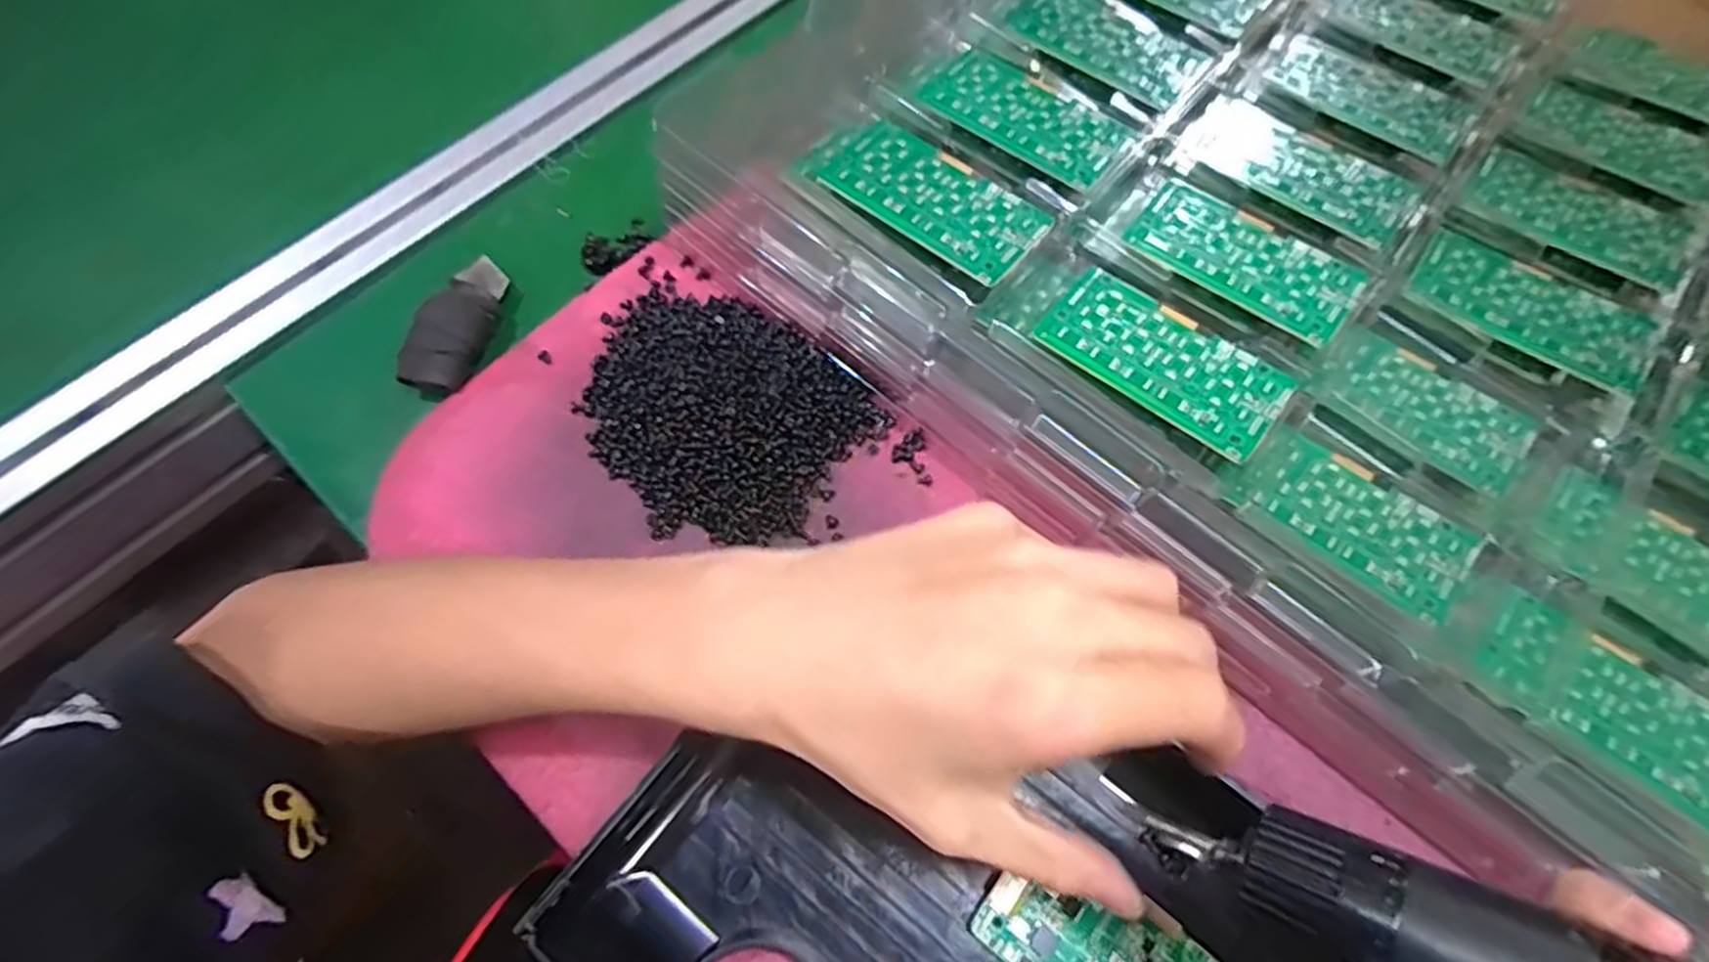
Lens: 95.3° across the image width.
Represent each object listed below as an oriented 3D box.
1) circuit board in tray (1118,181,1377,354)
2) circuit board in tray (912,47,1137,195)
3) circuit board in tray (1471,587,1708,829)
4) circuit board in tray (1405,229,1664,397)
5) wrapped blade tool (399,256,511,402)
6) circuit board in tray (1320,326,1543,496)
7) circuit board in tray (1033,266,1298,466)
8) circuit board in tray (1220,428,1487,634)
[{"bbox_3d":[0.169,-0.097,0.338,0.094,0.004,0.049,34,69,14],"label":"circuit board in tray"},{"bbox_3d":[0.079,-0.170,0.363,0.095,0.004,0.046,38,70,12],"label":"circuit board in tray"},{"bbox_3d":[0.282,0.082,0.285,0.095,0.008,0.048,39,70,12],"label":"circuit board in tray"},{"bbox_3d":[0.296,-0.076,0.340,0.095,0.007,0.047,34,69,11],"label":"circuit board in tray"},{"bbox_3d":[-0.190,-0.075,0.369,0.030,0.016,0.071,8,67,0],"label":"wrapped blade tool"},{"bbox_3d":[0.243,-0.032,0.330,0.080,0.006,0.046,41,71,13],"label":"circuit board in tray"},{"bbox_3d":[0.124,-0.049,0.314,0.094,0.004,0.047,38,70,12],"label":"circuit board in tray"},{"bbox_3d":[0.198,0.015,0.307,0.084,0.006,0.046,38,70,12],"label":"circuit board in tray"}]

